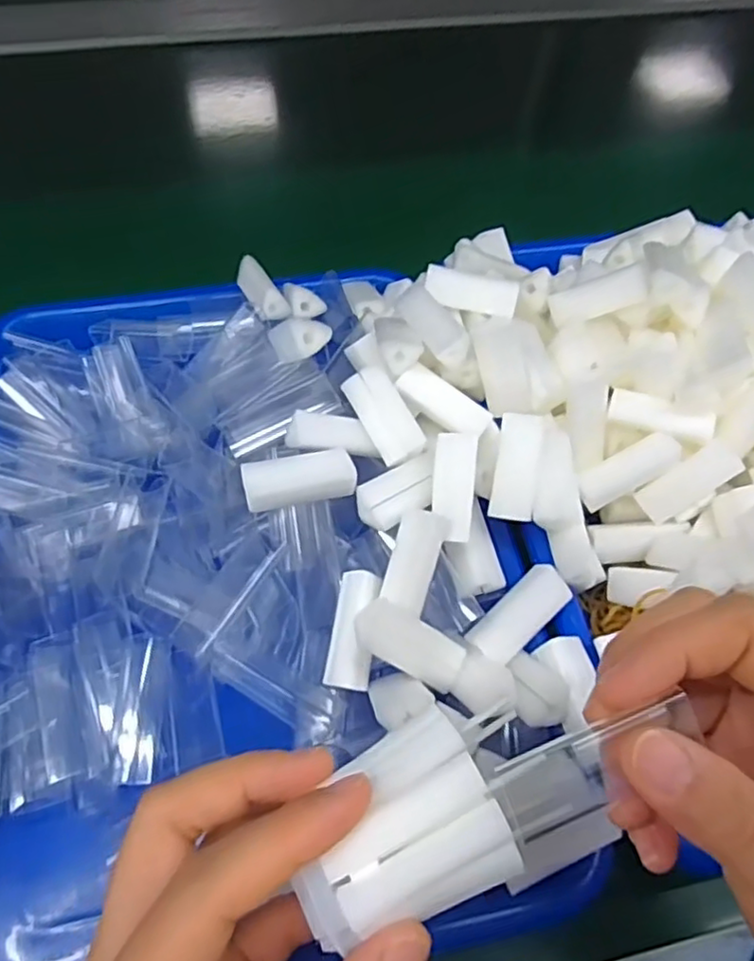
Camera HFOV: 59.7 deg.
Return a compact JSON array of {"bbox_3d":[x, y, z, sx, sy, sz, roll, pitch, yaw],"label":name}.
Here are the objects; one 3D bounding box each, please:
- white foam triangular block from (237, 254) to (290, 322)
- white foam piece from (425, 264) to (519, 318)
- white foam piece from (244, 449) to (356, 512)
[{"bbox_3d":[-0.063,-0.104,0.355,0.015,0.015,0.047,-26,62,-18],"label":"white foam triangular block"},{"bbox_3d":[0.046,-0.091,0.323,0.045,0.011,0.018,14,92,2],"label":"white foam piece"},{"bbox_3d":[-0.032,-0.001,0.278,0.047,0.013,0.018,-14,59,-11],"label":"white foam piece"}]

